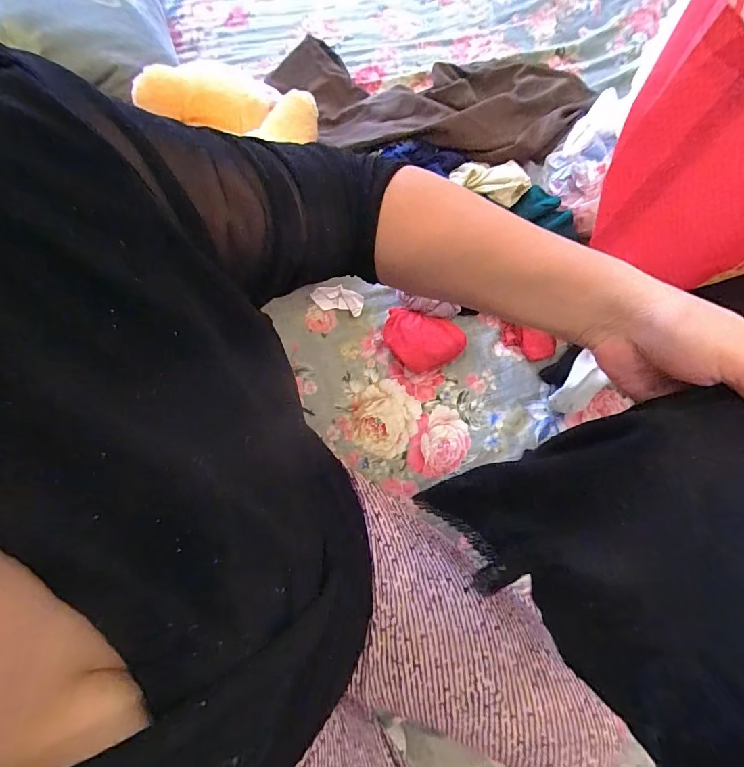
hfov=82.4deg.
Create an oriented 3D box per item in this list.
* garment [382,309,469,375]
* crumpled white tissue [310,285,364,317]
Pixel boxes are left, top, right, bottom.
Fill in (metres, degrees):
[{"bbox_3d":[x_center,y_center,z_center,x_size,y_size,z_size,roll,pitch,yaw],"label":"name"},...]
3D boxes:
[{"bbox_3d":[0.070,-0.057,0.586,0.107,0.039,0.079,15,69,6],"label":"garment"},{"bbox_3d":[-0.053,-0.125,0.635,0.080,0.016,0.036,14,94,5],"label":"crumpled white tissue"}]

